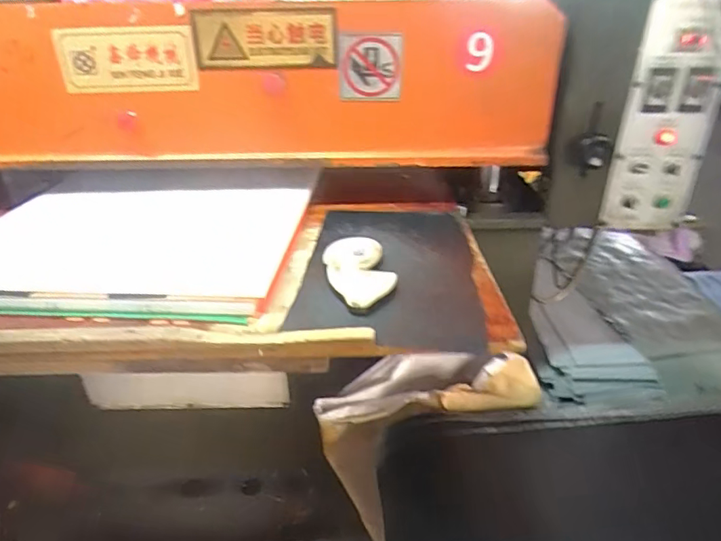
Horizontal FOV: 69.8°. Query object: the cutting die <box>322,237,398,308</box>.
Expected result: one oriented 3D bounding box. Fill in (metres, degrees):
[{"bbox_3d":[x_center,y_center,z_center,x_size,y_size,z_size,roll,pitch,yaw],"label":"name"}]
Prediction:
[{"bbox_3d":[-0.003,-0.003,0.877,0.103,0.025,0.210,-6,29,-11],"label":"cutting die"}]

